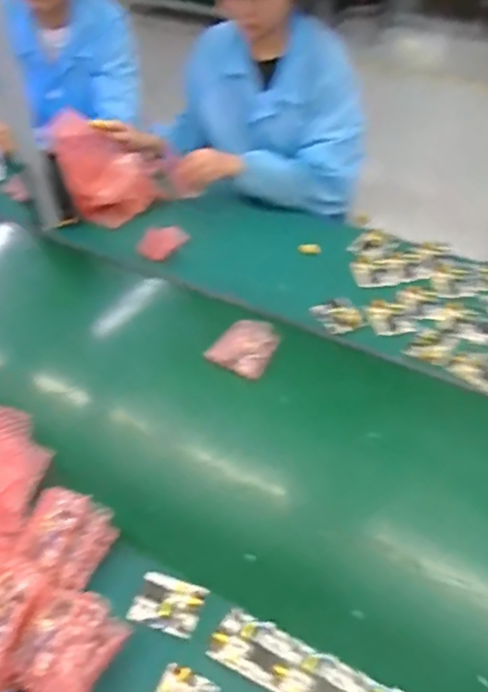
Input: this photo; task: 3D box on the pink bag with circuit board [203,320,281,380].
[{"bbox_3d":[0.003,-0.001,1.105,0.114,0.022,0.104,25,78,27],"label":"pink bag with circuit board"}]

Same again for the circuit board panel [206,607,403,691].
[{"bbox_3d":[0.079,0.381,0.715,0.240,0.021,0.061,20,50,20],"label":"circuit board panel"}]

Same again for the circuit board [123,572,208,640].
[{"bbox_3d":[-0.096,0.326,0.786,0.086,0.024,0.062,9,46,9],"label":"circuit board"}]

